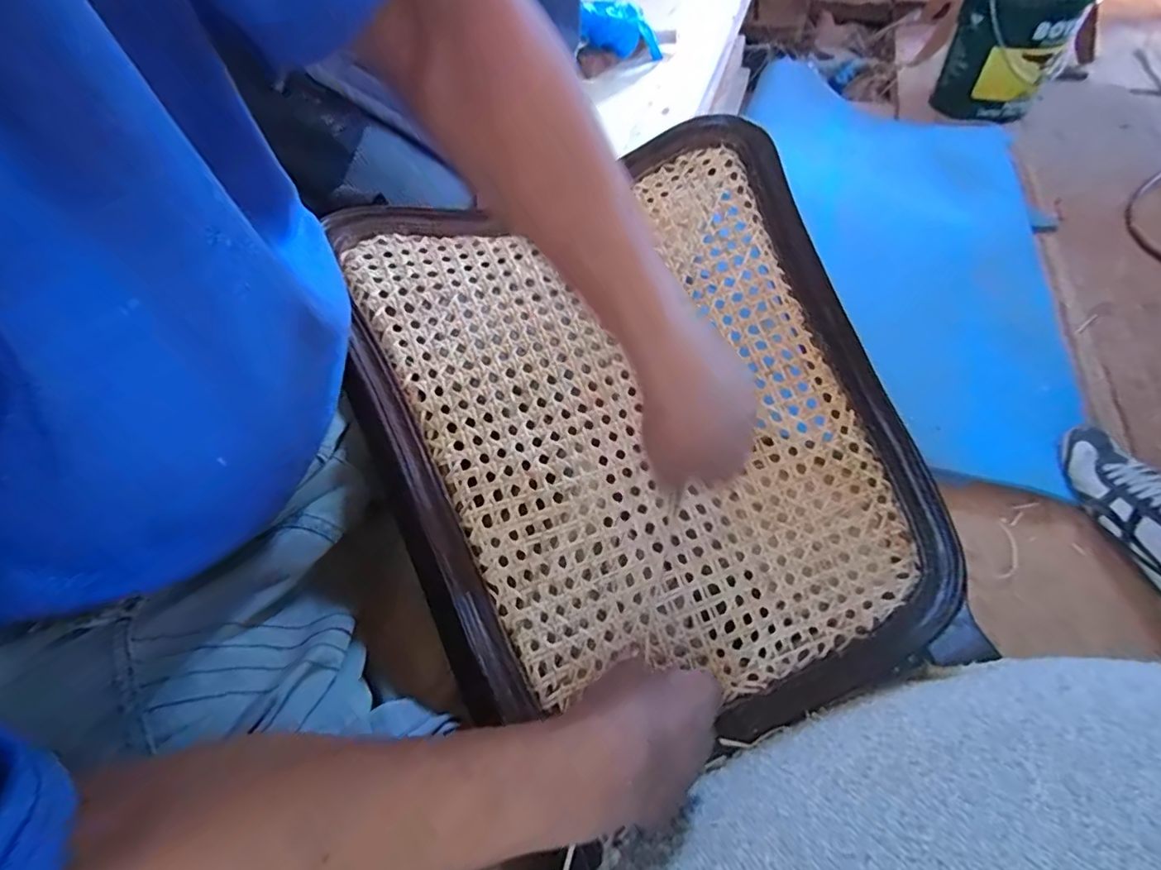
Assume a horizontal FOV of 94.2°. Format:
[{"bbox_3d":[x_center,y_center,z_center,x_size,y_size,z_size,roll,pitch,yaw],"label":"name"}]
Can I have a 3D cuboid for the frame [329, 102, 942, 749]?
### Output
[{"bbox_3d":[0.045,-0.010,0.412,0.368,0.040,0.459,-17,79,-10],"label":"frame"}]

